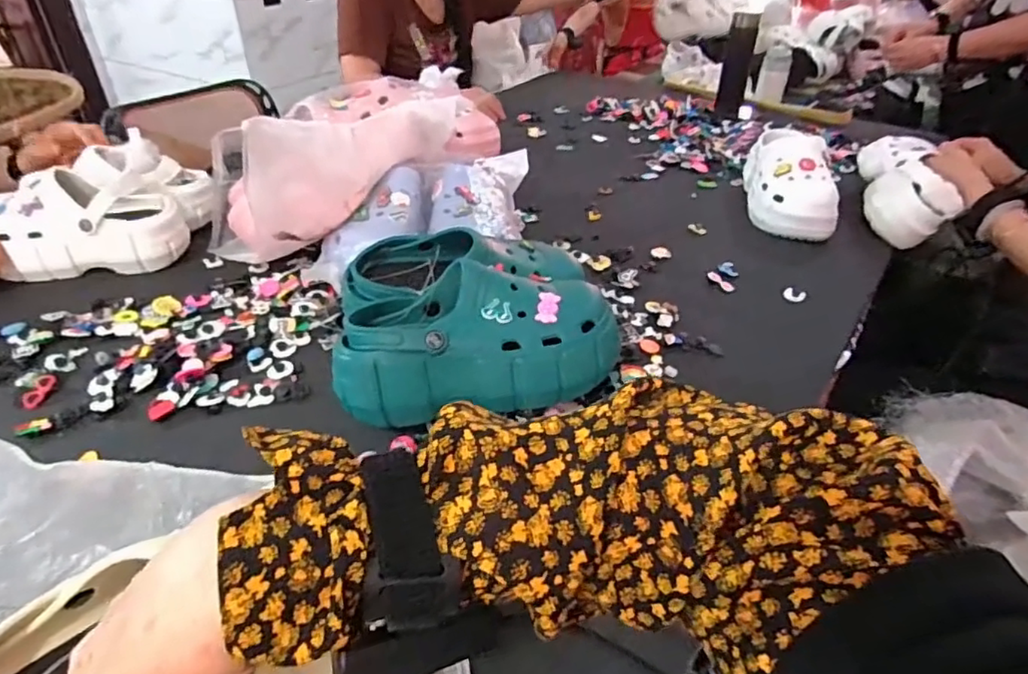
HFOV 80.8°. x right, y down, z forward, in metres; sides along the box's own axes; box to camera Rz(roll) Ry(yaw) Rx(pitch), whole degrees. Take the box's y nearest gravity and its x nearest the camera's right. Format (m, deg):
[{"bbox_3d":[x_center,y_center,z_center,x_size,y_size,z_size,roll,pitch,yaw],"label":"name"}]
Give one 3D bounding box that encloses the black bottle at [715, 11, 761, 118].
[{"bbox_3d":[0.560,-0.689,1.504,0.066,0.212,0.064,7,37,8],"label":"black bottle"}]

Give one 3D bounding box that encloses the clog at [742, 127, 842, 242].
[{"bbox_3d":[0.444,-0.261,0.973,0.112,0.109,0.224,7,37,8],"label":"clog"}]

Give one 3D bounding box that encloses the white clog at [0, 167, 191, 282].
[{"bbox_3d":[-0.560,-0.146,0.774,0.237,0.106,0.093,-12,38,-17],"label":"white clog"}]

